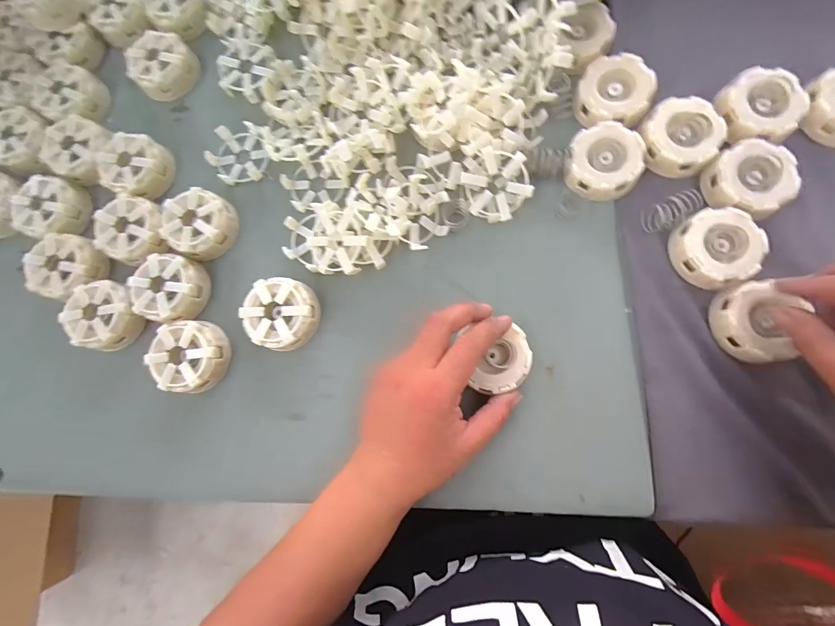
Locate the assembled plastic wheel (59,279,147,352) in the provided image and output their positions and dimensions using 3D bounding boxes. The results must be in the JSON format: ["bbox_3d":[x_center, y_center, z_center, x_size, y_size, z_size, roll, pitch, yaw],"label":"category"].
[{"bbox_3d":[-0.287,0.003,0.344,0.060,0.026,0.061,26,85,8],"label":"assembled plastic wheel"}]

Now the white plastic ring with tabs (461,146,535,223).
[{"bbox_3d":[0.067,-0.109,0.321,0.053,0.017,0.058,0,107,1],"label":"white plastic ring with tabs"}]

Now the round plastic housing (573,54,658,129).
[{"bbox_3d":[0.171,-0.193,0.329,0.060,0.021,0.059,1,82,5],"label":"round plastic housing"}]

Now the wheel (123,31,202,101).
[{"bbox_3d":[-0.252,-0.246,0.373,0.061,0.029,0.048,-42,81,-2],"label":"wheel"}]

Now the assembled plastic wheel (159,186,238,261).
[{"bbox_3d":[-0.203,-0.083,0.350,0.060,0.026,0.060,-1,82,5],"label":"assembled plastic wheel"}]

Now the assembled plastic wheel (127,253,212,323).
[{"bbox_3d":[-0.227,-0.022,0.345,0.056,0.030,0.059,-1,82,5],"label":"assembled plastic wheel"}]

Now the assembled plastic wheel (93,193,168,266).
[{"bbox_3d":[-0.269,-0.077,0.352,0.062,0.026,0.055,-36,81,-1],"label":"assembled plastic wheel"}]

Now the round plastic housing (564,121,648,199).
[{"bbox_3d":[0.158,-0.128,0.318,0.060,0.015,0.062,-1,82,5],"label":"round plastic housing"}]

